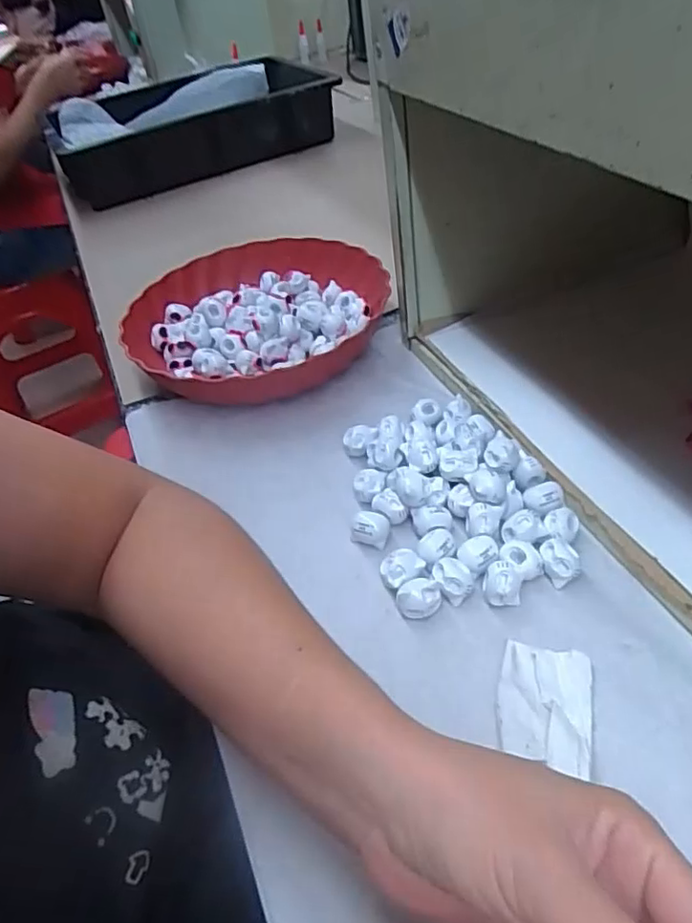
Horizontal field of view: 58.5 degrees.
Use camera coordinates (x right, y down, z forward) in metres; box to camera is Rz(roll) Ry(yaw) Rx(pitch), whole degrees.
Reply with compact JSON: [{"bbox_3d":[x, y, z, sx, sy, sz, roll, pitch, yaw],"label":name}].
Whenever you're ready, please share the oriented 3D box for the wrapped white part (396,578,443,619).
[{"bbox_3d":[0.043,0.082,0.363,0.025,0.021,0.016,3,41,12],"label":"wrapped white part"}]

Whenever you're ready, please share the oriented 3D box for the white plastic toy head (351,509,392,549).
[{"bbox_3d":[0.017,0.044,0.408,0.024,0.018,0.020,15,45,24],"label":"white plastic toy head"}]

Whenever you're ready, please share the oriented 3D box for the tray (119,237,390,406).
[{"bbox_3d":[-0.087,-0.134,0.578,0.237,0.054,0.229,-1,41,7],"label":"tray"}]

